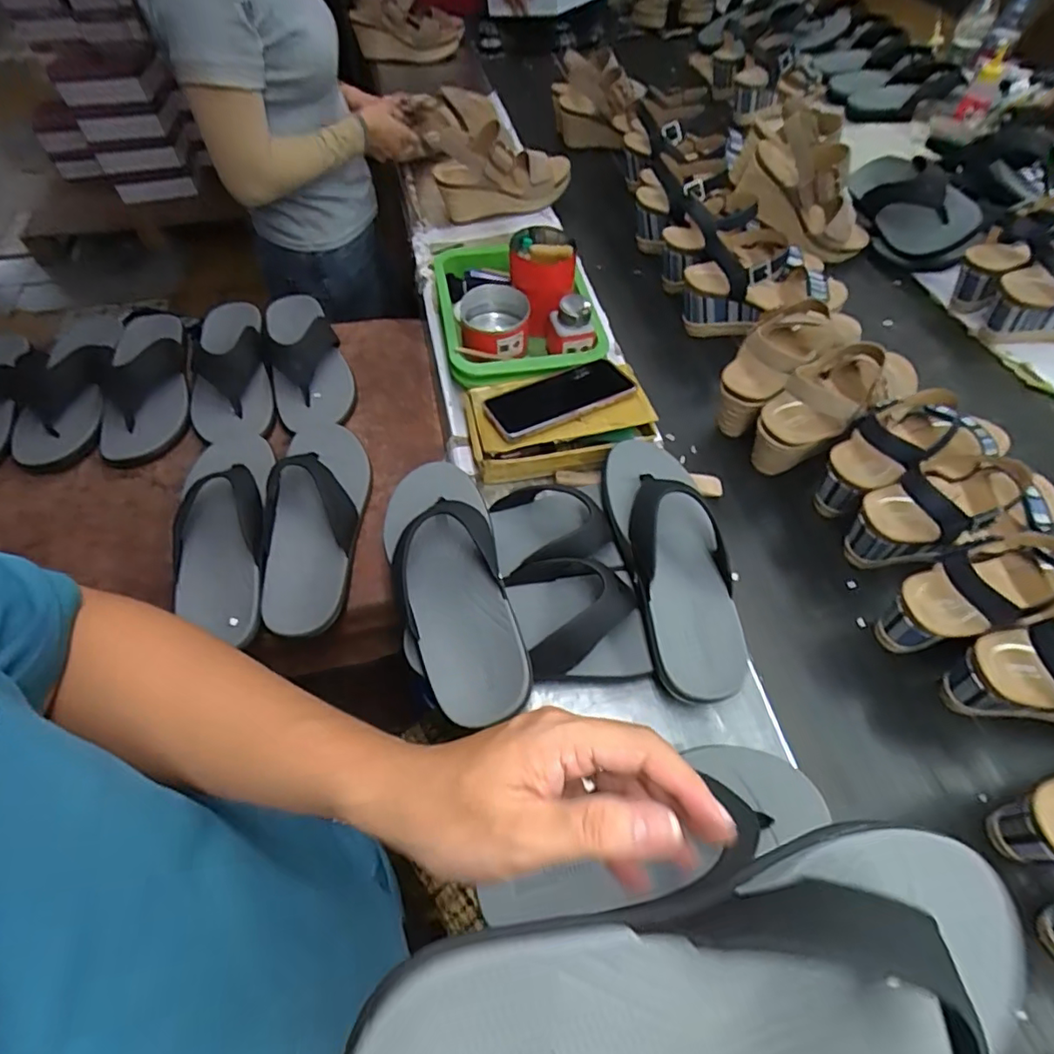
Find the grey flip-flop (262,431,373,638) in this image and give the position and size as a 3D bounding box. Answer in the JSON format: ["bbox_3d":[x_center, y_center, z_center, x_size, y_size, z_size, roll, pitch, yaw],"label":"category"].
[{"bbox_3d":[-0.240,-0.016,0.650,0.101,0.078,0.288,-5,57,-3],"label":"grey flip-flop"}]

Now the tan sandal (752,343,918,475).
[{"bbox_3d":[0.374,-0.154,0.665,0.253,0.124,0.087,-36,64,-21],"label":"tan sandal"}]

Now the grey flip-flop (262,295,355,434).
[{"bbox_3d":[-0.312,-0.243,0.796,0.104,0.048,0.268,-18,59,-11],"label":"grey flip-flop"}]

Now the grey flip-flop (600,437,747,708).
[{"bbox_3d":[0.138,0.014,0.536,0.103,0.061,0.284,-5,57,-3],"label":"grey flip-flop"}]

